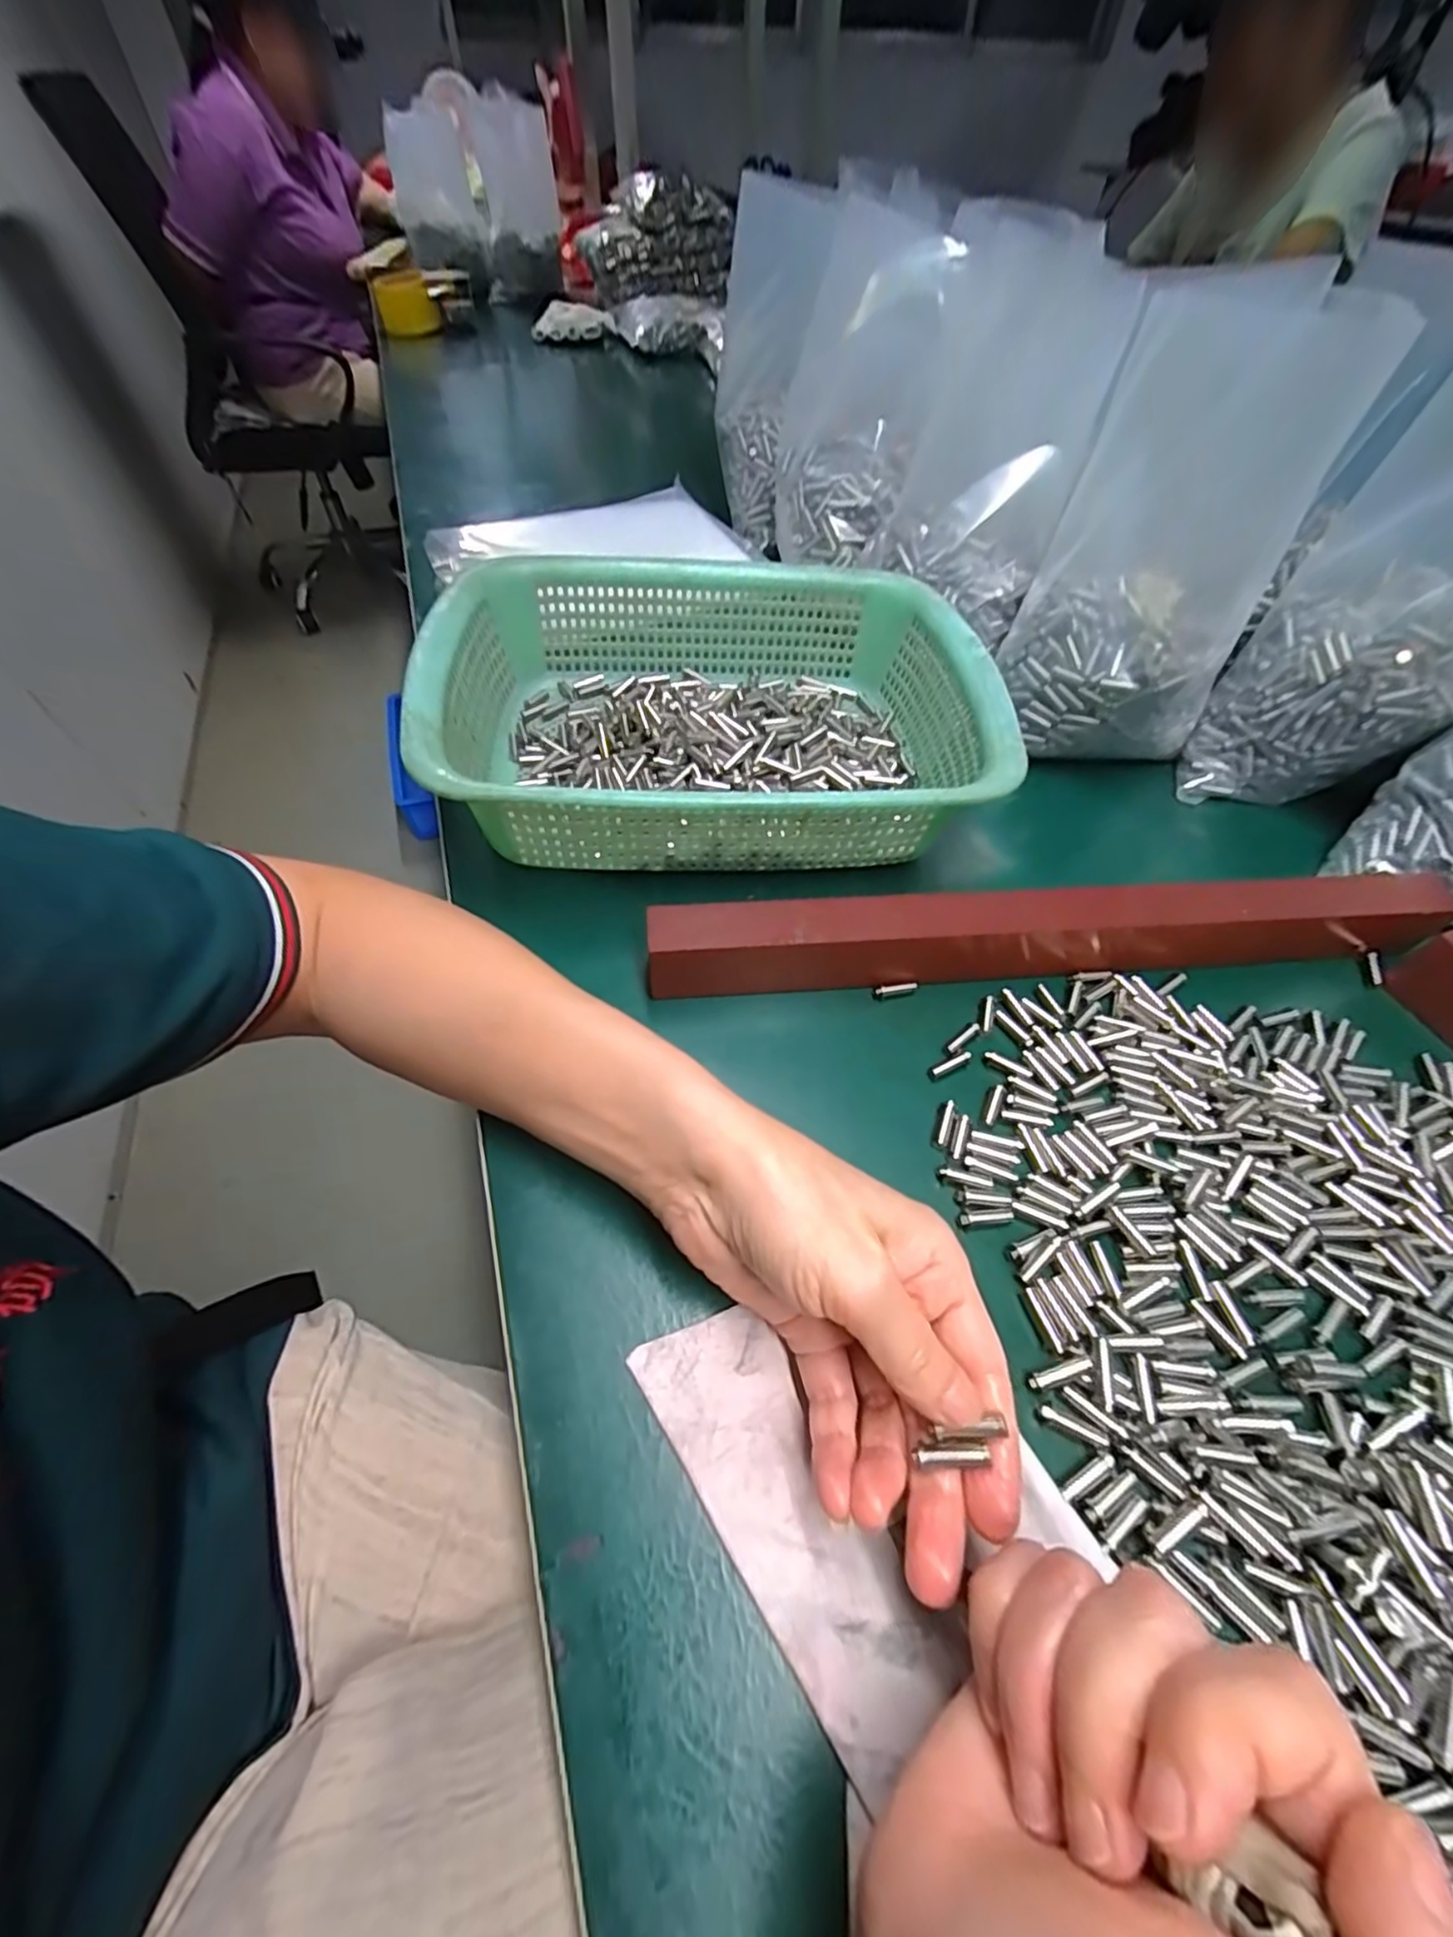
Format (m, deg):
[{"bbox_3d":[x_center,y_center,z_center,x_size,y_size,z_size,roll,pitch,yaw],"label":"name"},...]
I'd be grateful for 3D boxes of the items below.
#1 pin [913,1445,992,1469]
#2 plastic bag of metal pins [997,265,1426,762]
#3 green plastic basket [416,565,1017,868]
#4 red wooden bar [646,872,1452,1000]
[{"bbox_3d":[0.062,0.133,0.178,0.018,0.004,0.005,-16,51,13],"label":"pin"},{"bbox_3d":[0.246,-0.232,0.370,0.123,0.201,0.107,26,56,18],"label":"plastic bag of metal pins"},{"bbox_3d":[-0.006,-0.146,0.366,0.285,0.075,0.216,-5,52,-5],"label":"green plastic basket"},{"bbox_3d":[0.158,-0.018,0.312,0.385,0.042,0.023,-4,52,-4],"label":"red wooden bar"}]

